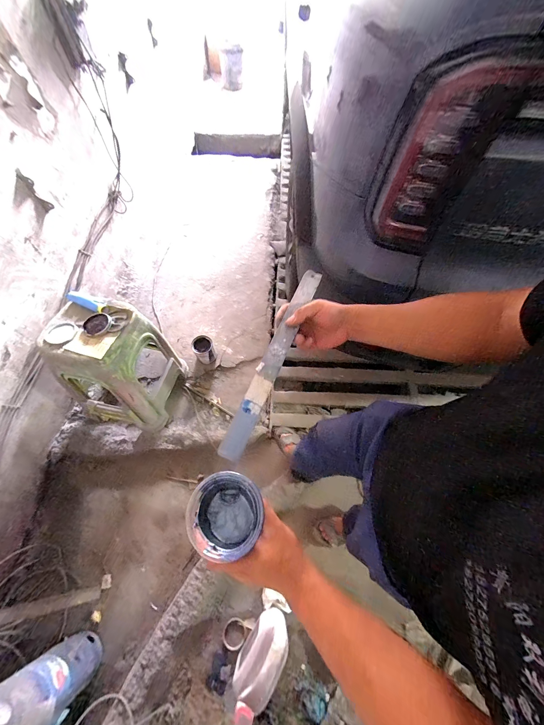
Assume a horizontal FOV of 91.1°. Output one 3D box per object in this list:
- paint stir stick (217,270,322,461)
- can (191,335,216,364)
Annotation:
[{"bbox_3d":[0.008,-0.016,0.421,0.031,0.013,0.339,20,68,12],"label":"paint stir stick"},{"bbox_3d":[-0.361,-0.058,1.439,0.100,0.143,0.123,-26,65,-11],"label":"can"}]

